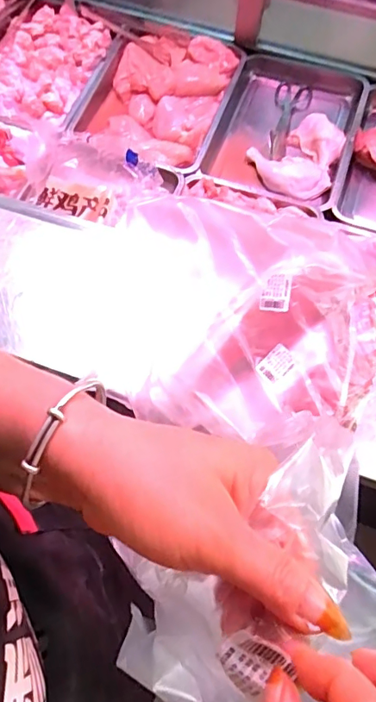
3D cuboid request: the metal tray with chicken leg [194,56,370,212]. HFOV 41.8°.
[{"bbox_3d":[0.209,-0.470,1.066,0.287,0.059,0.385,18,68,5],"label":"metal tray with chicken leg"}]

